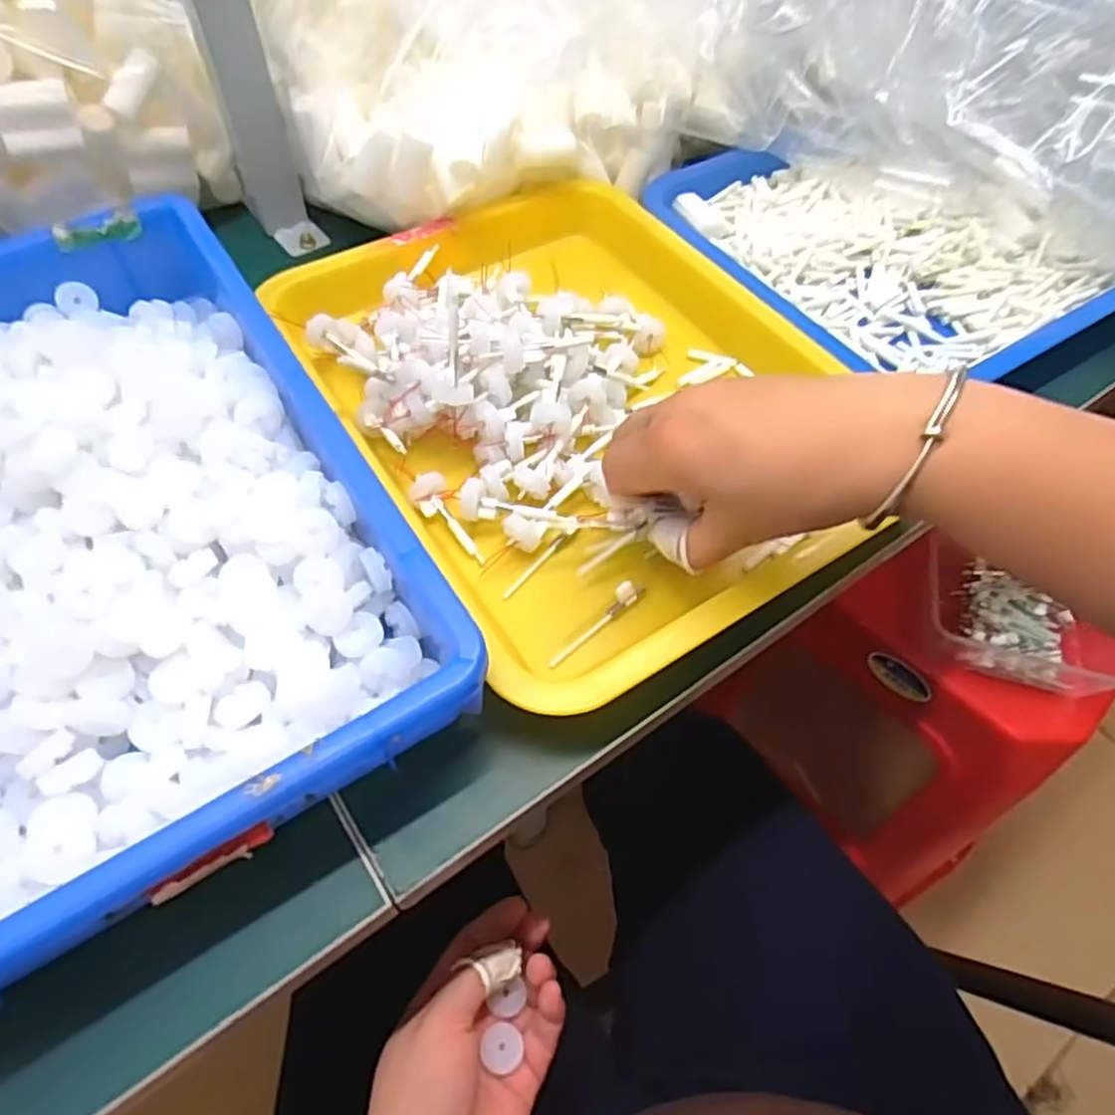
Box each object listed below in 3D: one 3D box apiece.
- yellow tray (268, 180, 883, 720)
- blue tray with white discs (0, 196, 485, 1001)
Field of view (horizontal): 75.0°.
[{"bbox_3d":[0.013,-0.100,0.400,0.251,0.055,0.322,-28,62,-19],"label":"yellow tray"},{"bbox_3d":[-0.219,-0.018,0.331,0.235,0.060,0.363,-27,61,-19],"label":"blue tray with white discs"}]

